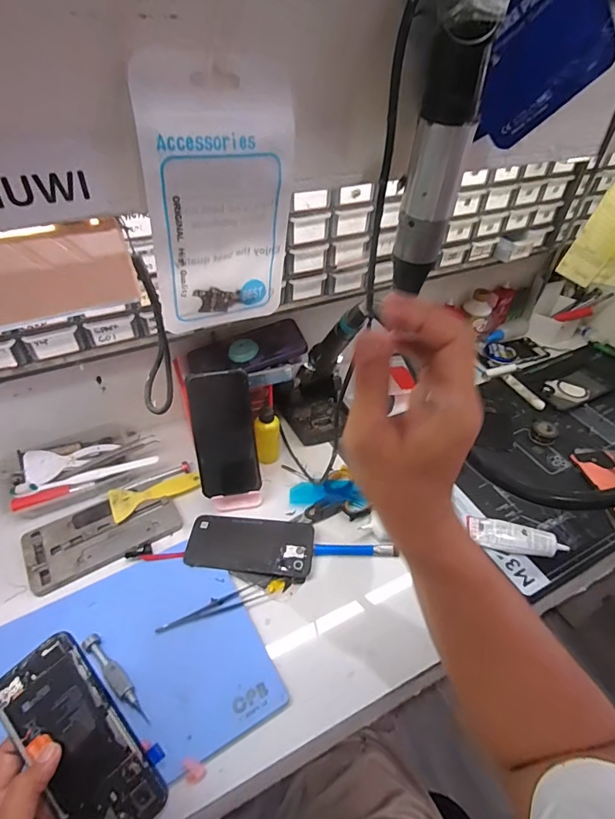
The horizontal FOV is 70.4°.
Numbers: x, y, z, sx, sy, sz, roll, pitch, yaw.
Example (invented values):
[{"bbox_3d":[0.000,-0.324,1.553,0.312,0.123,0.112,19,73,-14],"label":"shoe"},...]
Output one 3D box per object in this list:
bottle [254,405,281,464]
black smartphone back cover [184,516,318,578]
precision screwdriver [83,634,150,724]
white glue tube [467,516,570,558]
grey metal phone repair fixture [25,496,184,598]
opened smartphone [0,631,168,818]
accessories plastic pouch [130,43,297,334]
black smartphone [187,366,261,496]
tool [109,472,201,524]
[{"bbox_3d":[-0.058,0.033,0.646,0.035,0.099,0.044,-1,44,-4],"label":"bottle"},{"bbox_3d":[-0.072,0.171,0.556,0.159,0.006,0.077,5,44,3],"label":"black smartphone back cover"},{"bbox_3d":[-0.192,0.266,0.436,0.105,0.019,0.016,33,52,28],"label":"precision screwdriver"},{"bbox_3d":[0.272,0.167,0.568,0.114,0.023,0.039,14,45,11],"label":"white glue tube"},{"bbox_3d":[-0.258,0.161,0.557,0.179,0.007,0.087,-18,48,-21],"label":"grey metal phone repair fixture"},{"bbox_3d":[-0.184,0.269,0.351,0.070,0.009,0.160,-41,78,-11],"label":"opened smartphone"},{"bbox_3d":[-0.045,-0.106,0.239,0.079,0.136,0.012,-19,48,-21],"label":"accessories plastic pouch"},{"bbox_3d":[-0.107,0.033,0.563,0.076,0.163,0.012,-8,11,-11],"label":"black smartphone"},{"bbox_3d":[-0.207,0.115,0.602,0.119,0.008,0.049,-16,47,-18],"label":"tool"}]

